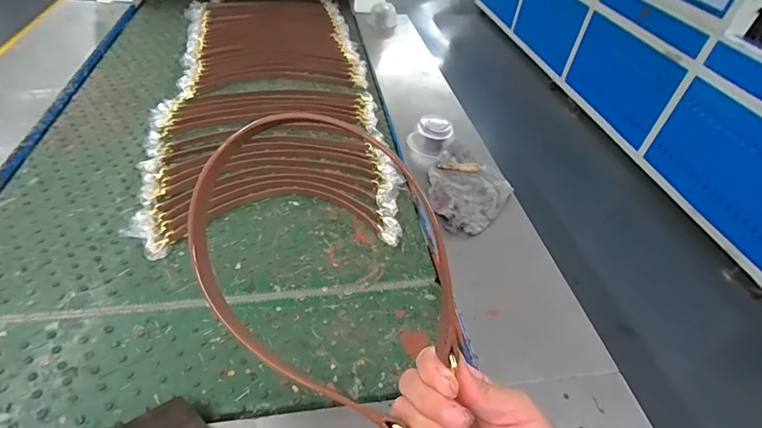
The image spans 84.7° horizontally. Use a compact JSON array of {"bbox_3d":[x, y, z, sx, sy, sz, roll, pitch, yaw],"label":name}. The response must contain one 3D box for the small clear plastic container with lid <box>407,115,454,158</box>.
[{"bbox_3d":[0.113,-0.178,0.974,0.095,0.078,0.088,4,42,-4],"label":"small clear plastic container with lid"}]

